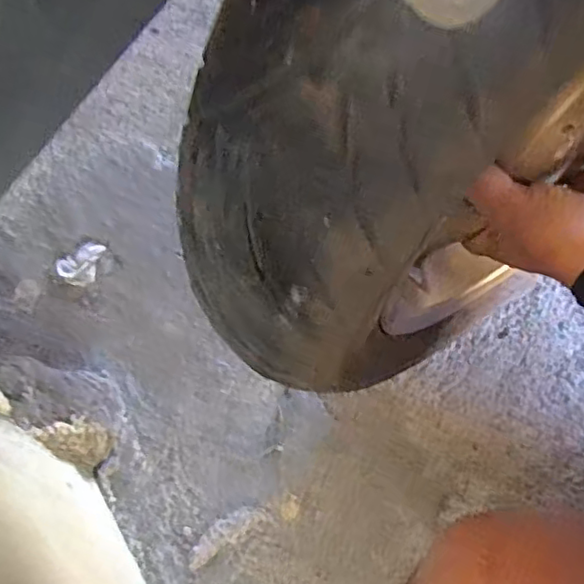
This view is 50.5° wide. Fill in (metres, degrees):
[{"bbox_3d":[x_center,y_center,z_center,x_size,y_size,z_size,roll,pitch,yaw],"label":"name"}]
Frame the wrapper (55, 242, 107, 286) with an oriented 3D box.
[{"bbox_3d":[-0.233,-0.031,0.698,0.056,0.009,0.044,-38,69,-14],"label":"wrapper"}]

